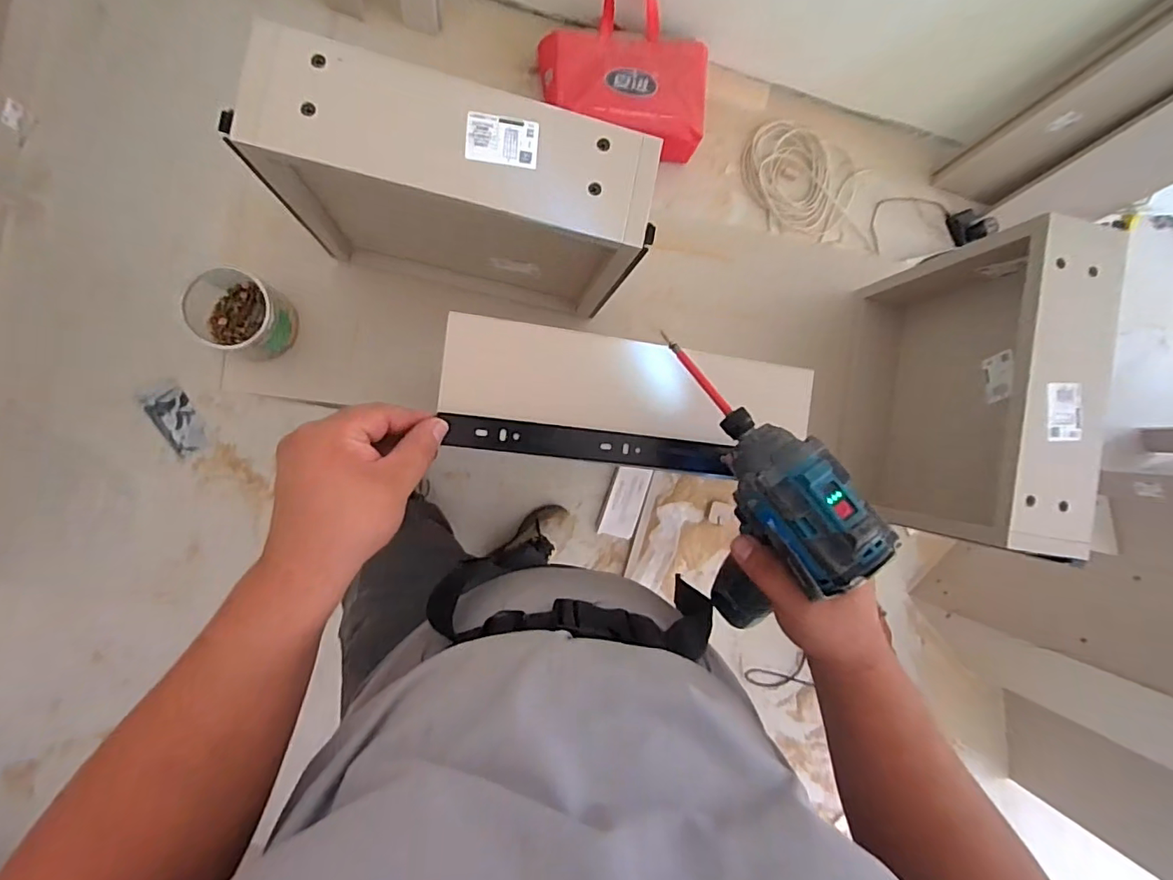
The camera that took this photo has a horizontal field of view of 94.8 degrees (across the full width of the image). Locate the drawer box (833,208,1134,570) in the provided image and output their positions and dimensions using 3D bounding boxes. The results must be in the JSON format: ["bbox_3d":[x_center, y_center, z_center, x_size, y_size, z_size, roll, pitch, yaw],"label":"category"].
[{"bbox_3d":[0.467,-0.055,0.681,0.111,0.308,0.346,5,90,-9],"label":"drawer box"}]

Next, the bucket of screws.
[{"bbox_3d":[-0.418,-0.151,0.654,0.101,0.086,0.088,29,86,-8],"label":"bucket of screws"}]

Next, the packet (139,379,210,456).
[{"bbox_3d":[-0.936,-0.054,1.226,0.085,0.019,0.176,-28,95,-8],"label":"packet"}]

